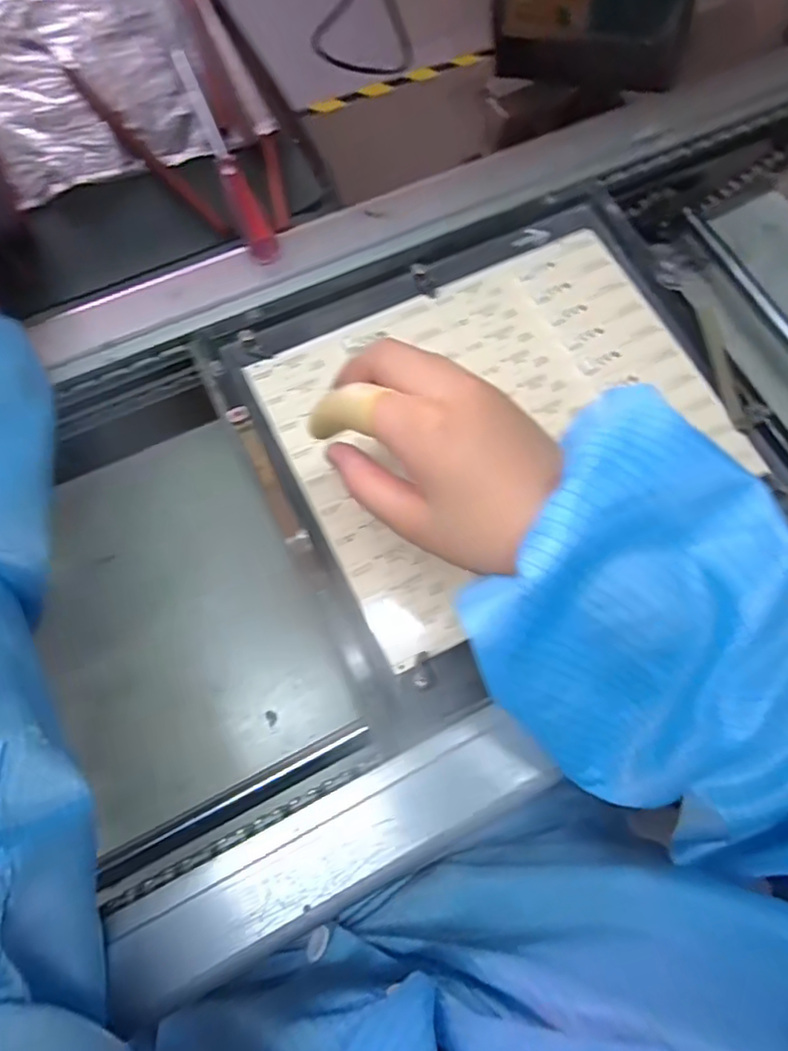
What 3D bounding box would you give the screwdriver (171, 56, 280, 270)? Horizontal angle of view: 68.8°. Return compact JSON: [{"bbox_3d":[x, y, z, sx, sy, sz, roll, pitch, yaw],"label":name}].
[{"bbox_3d":[-0.125,-0.271,0.407,0.019,0.018,0.212,-22,74,-9],"label":"screwdriver"}]

